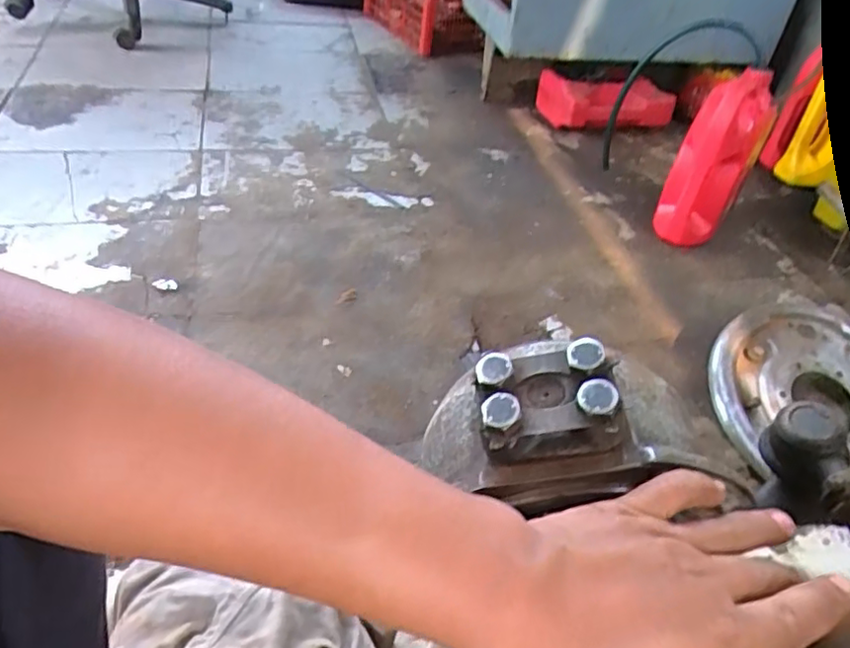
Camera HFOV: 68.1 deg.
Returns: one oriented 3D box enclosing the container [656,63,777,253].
[{"bbox_3d":[0.462,-0.252,1.018,0.115,0.277,0.119,23,43,17],"label":"container"}]

